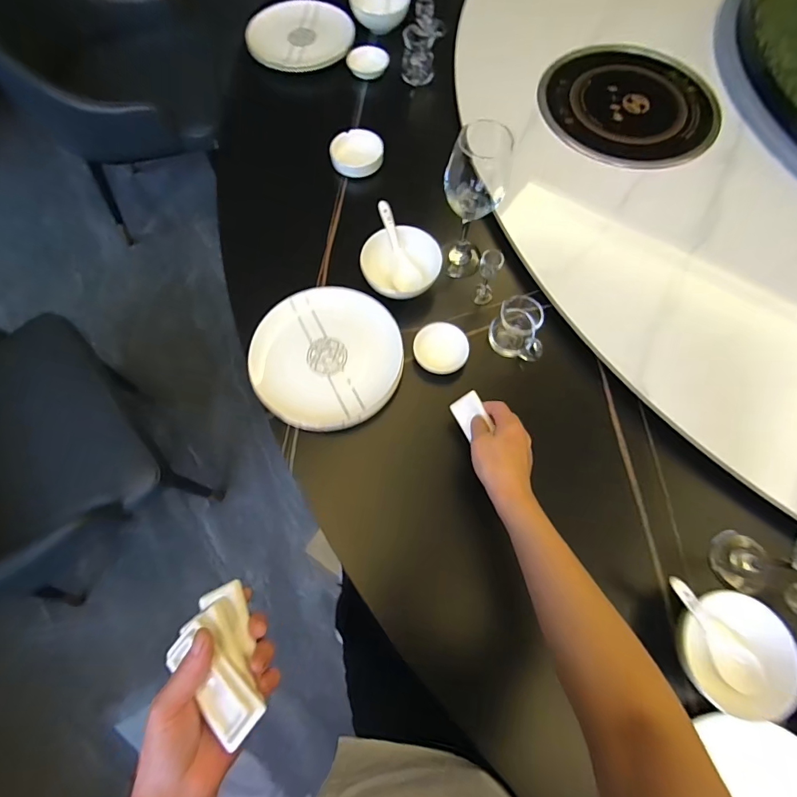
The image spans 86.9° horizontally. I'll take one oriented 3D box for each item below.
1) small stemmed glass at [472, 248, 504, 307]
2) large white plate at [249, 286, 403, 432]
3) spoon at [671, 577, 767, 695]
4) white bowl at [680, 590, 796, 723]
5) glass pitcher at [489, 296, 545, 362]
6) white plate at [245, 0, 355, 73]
[{"bbox_3d":[0.127,-0.175,0.594,0.030,0.079,0.040,19,70,6],"label":"small stemmed glass"},{"bbox_3d":[-0.095,-0.060,0.570,0.194,0.025,0.200,0,69,-1],"label":"large white plate"},{"bbox_3d":[0.328,0.243,0.438,0.042,0.026,0.138,-39,93,-14],"label":"spoon"},{"bbox_3d":[0.346,0.262,0.436,0.105,0.041,0.125,-9,69,-5],"label":"white bowl"},{"bbox_3d":[0.164,-0.094,0.560,0.073,0.076,0.054,33,72,11],"label":"glass pitcher"},{"bbox_3d":[-0.182,-0.707,0.809,0.187,0.022,0.210,10,69,3],"label":"white plate"}]

